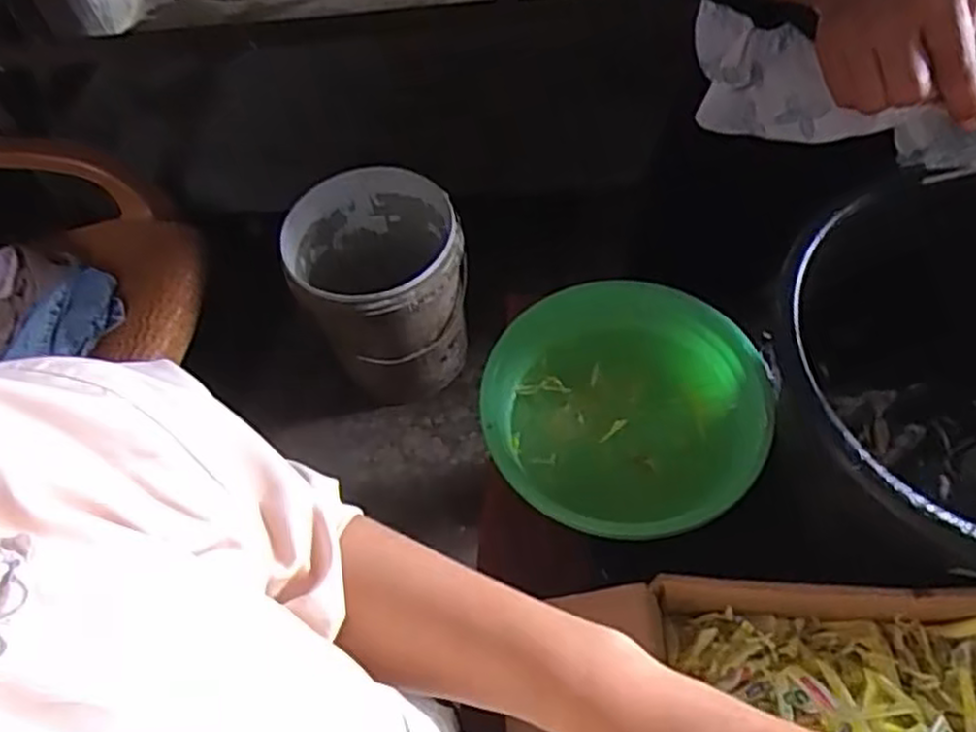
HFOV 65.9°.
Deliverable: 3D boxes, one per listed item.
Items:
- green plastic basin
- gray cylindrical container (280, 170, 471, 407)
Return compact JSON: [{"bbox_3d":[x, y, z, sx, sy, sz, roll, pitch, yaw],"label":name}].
[{"bbox_3d":[0.118,0.042,0.640,0.214,0.067,0.224,-2,58,3],"label":"green plastic basin"},{"bbox_3d":[-0.192,-0.138,1.409,0.291,0.339,0.280,-2,58,3],"label":"gray cylindrical container"}]

